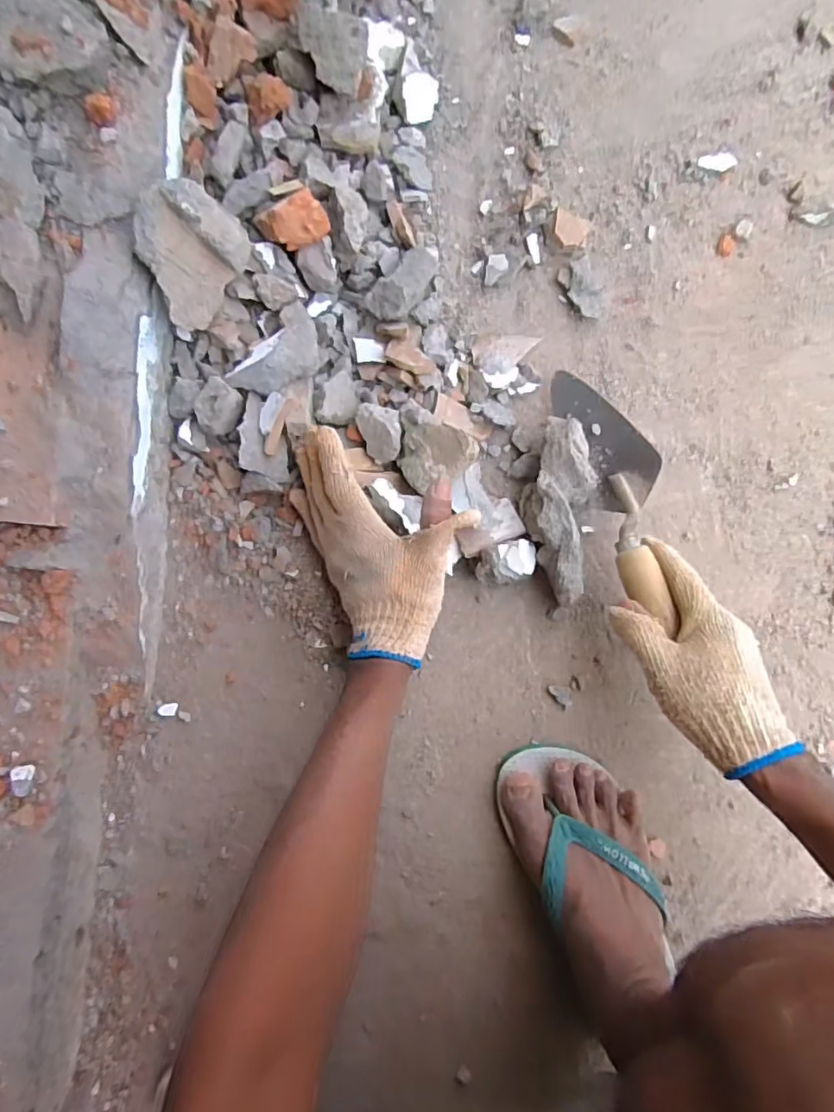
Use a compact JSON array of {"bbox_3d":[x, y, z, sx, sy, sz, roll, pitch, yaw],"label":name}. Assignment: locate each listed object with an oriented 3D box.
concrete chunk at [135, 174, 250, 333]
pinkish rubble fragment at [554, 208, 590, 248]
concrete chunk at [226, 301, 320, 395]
[{"bbox_3d":[-0.175,-0.226,0.419,0.032,0.076,0.089,26,86,44],"label":"concrete chunk"},{"bbox_3d":[0.137,-0.292,0.503,0.032,0.009,0.025,9,111,-10],"label":"pinkish rubble fragment"},{"bbox_3d":[-0.110,-0.167,0.464,0.047,0.035,0.086,35,88,0],"label":"concrete chunk"}]

